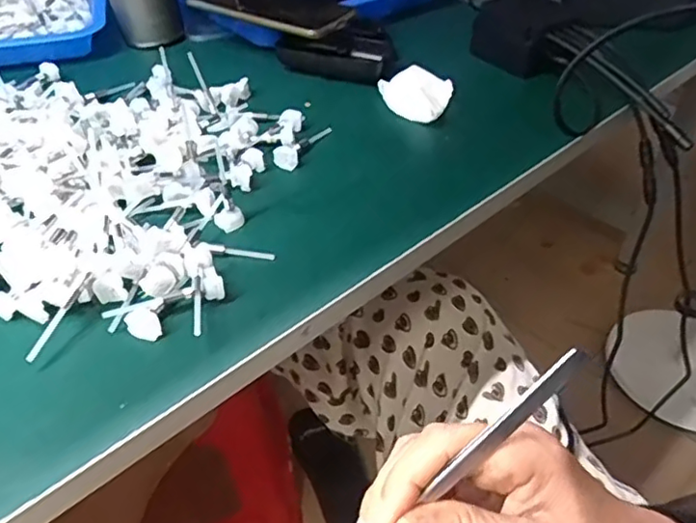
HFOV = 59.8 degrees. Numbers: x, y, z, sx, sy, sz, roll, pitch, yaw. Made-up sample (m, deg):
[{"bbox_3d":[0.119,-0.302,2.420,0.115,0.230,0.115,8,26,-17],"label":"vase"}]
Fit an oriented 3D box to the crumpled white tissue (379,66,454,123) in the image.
[{"bbox_3d":[0.058,-0.145,0.532,0.061,0.020,0.071,14,44,14],"label":"crumpled white tissue"}]

